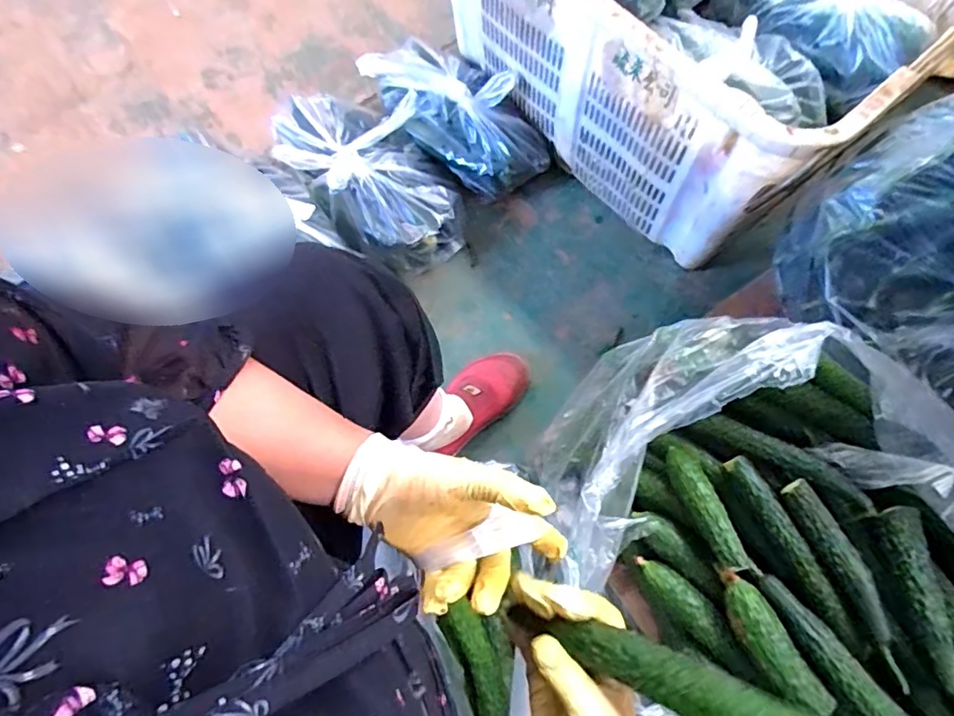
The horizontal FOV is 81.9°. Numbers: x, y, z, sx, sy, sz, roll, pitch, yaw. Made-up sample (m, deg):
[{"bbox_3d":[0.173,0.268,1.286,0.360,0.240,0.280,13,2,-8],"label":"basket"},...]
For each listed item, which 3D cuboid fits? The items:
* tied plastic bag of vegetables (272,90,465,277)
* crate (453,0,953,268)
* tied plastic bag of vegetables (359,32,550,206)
[{"bbox_3d":[-0.176,-0.307,0.916,0.218,0.120,0.350,-39,75,-11],"label":"tied plastic bag of vegetables"},{"bbox_3d":[0.295,-0.535,0.826,0.470,0.298,0.660,-41,75,-11],"label":"crate"},{"bbox_3d":[-0.031,-0.412,0.936,0.170,0.139,0.320,-43,76,-11],"label":"tied plastic bag of vegetables"}]

